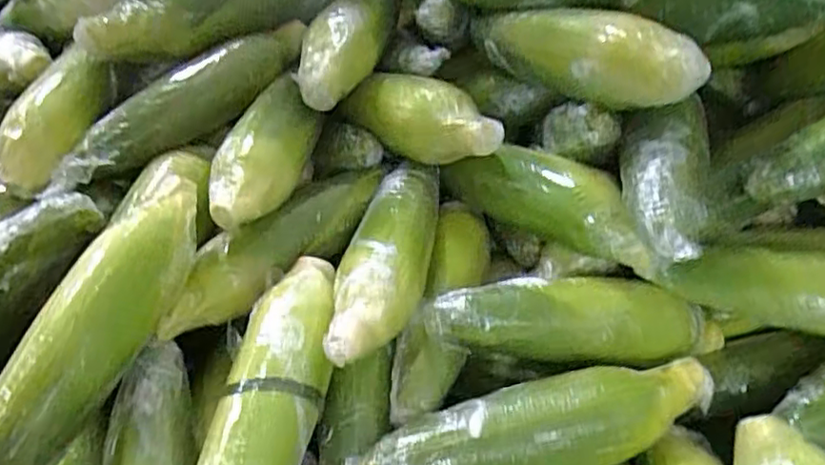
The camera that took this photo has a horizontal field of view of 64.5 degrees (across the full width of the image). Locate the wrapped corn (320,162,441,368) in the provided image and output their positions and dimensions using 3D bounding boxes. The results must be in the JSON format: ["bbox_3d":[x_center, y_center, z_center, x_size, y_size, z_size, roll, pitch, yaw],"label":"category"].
[{"bbox_3d":[-0.014,0.012,0.477,0.055,0.052,0.206,7,40,11],"label":"wrapped corn"}]

